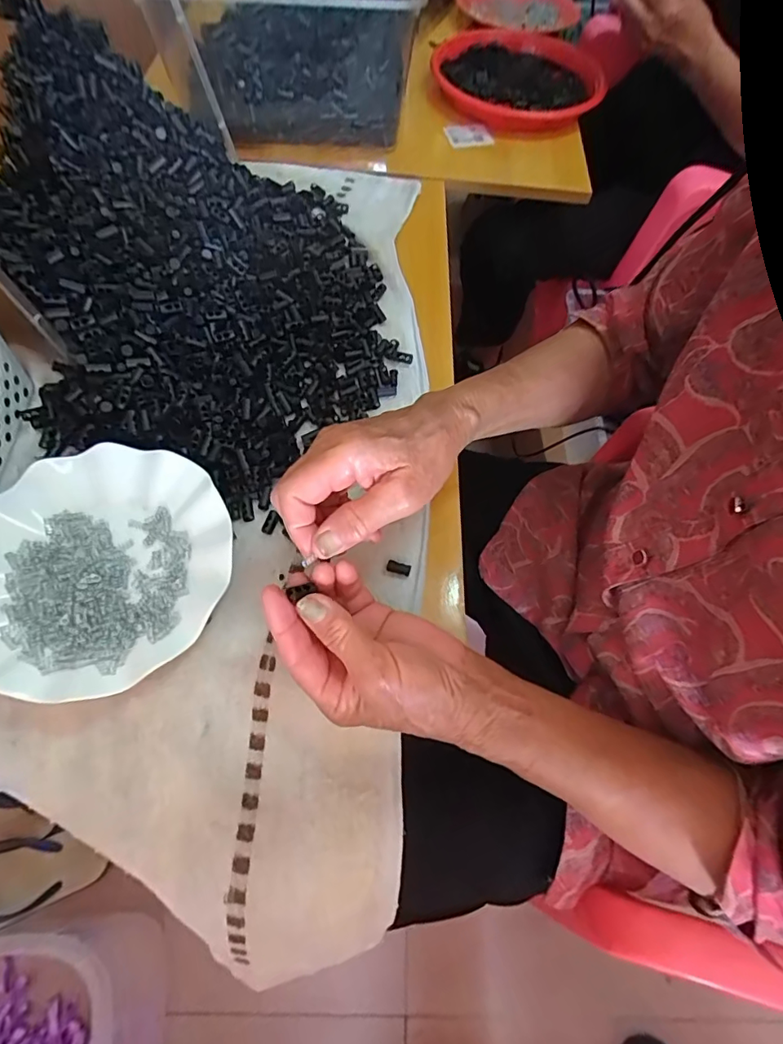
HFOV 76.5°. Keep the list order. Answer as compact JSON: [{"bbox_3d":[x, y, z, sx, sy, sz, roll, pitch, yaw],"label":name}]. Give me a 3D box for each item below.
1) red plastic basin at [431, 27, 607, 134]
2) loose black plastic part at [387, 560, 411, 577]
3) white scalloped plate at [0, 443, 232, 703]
[{"bbox_3d":[0.176,-0.649,0.717,0.228,0.033,0.248,2,62,-3],"label":"red plastic basin"},{"bbox_3d":[0.006,0.035,0.377,0.018,0.007,0.009,16,62,5],"label":"loose black plastic part"},{"bbox_3d":[-0.211,0.030,0.356,0.180,0.026,0.179,2,62,-3],"label":"white scalloped plate"}]

